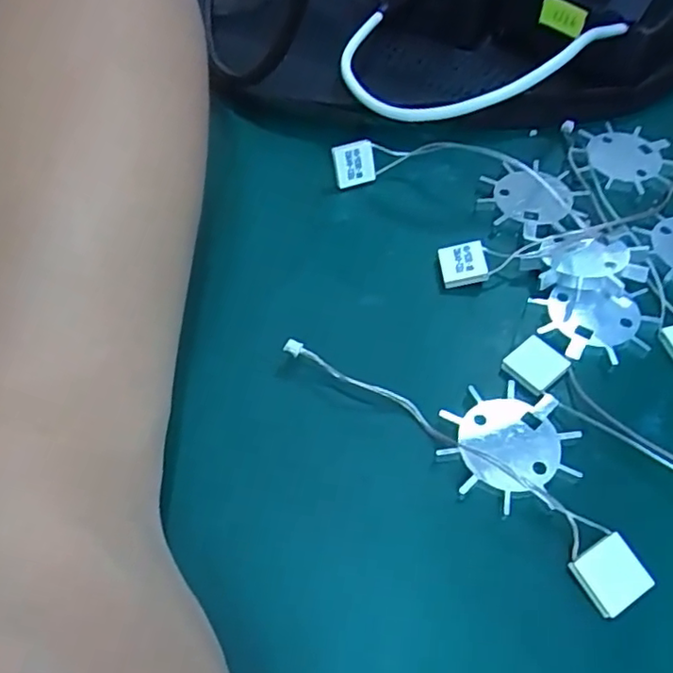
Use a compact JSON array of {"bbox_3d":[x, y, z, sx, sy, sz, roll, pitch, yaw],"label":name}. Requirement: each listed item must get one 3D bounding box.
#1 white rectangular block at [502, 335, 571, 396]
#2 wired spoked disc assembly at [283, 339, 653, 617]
[{"bbox_3d":[0.063,0.009,0.201,0.017,0.004,0.016,-35,62,-22],"label":"white rectangular block"},{"bbox_3d":[0.041,0.026,0.187,0.114,0.006,0.039,39,64,24],"label":"wired spoked disc assembly"}]

